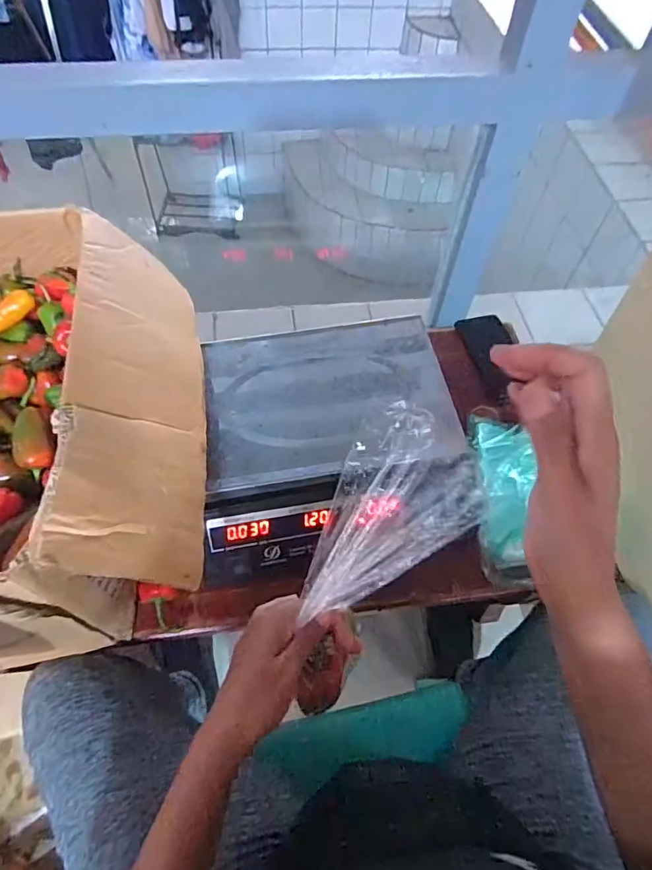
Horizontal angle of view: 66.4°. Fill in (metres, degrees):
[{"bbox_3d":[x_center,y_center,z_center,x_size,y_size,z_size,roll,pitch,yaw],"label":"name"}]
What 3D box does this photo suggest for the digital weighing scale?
[{"bbox_3d":[0.004,0.003,0.647,0.310,0.097,0.320,-3,60,-5],"label":"digital weighing scale"}]

